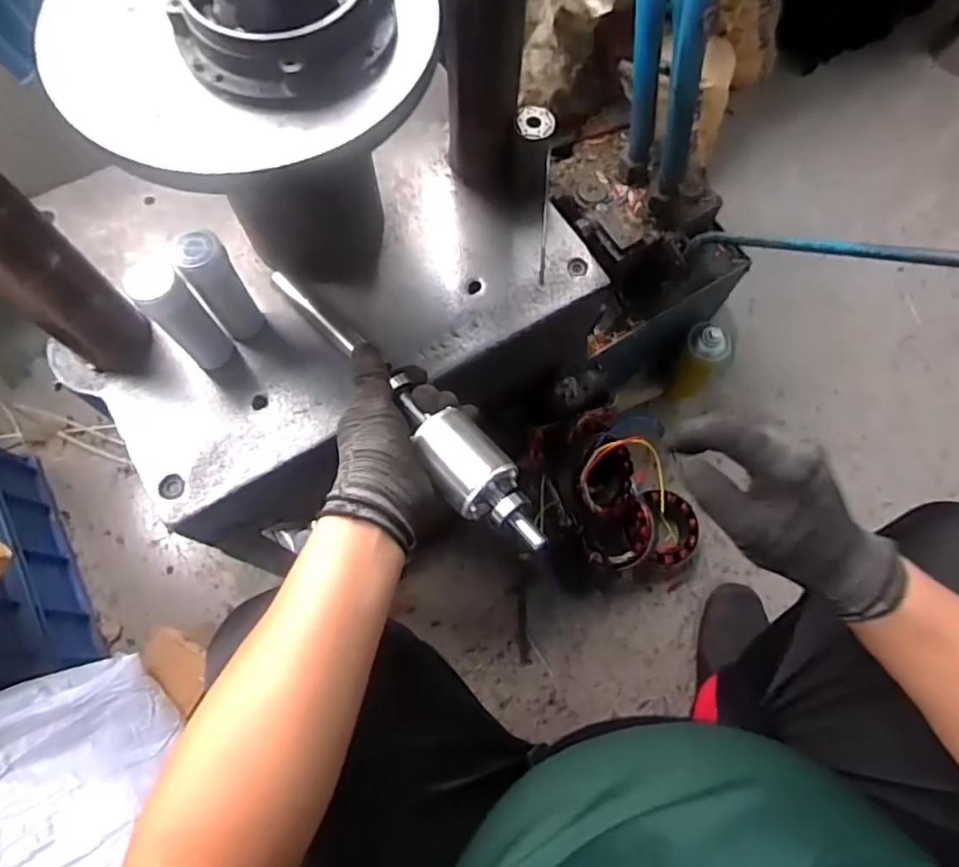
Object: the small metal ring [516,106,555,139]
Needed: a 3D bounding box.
[{"bbox_3d":[0.052,-0.288,0.566,0.035,0.011,0.027,1,71,0],"label":"small metal ring"}]

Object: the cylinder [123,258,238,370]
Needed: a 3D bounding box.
[{"bbox_3d":[-0.247,-0.096,0.511,0.038,0.118,0.037,-41,76,-14],"label":"cylinder"}]

